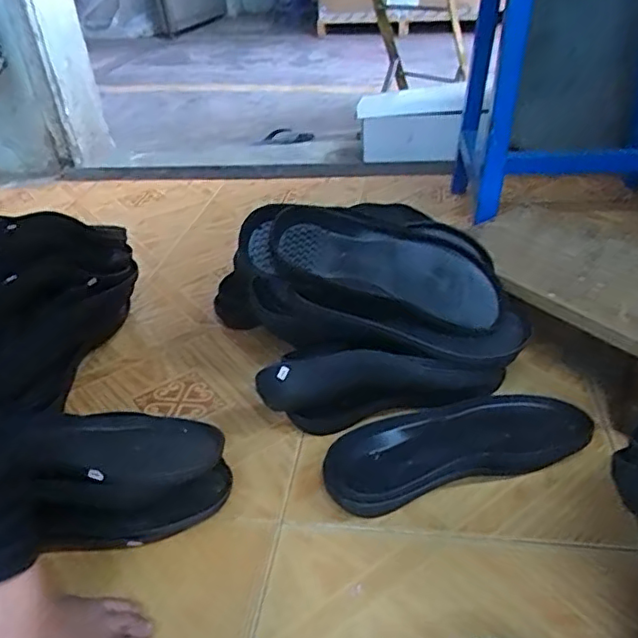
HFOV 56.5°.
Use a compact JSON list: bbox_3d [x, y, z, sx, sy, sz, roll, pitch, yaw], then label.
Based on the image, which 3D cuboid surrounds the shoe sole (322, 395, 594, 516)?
[{"bbox_3d":[0.129,0.118,0.566,0.257,0.039,0.100,-13,34,-11],"label":"shoe sole"}]

